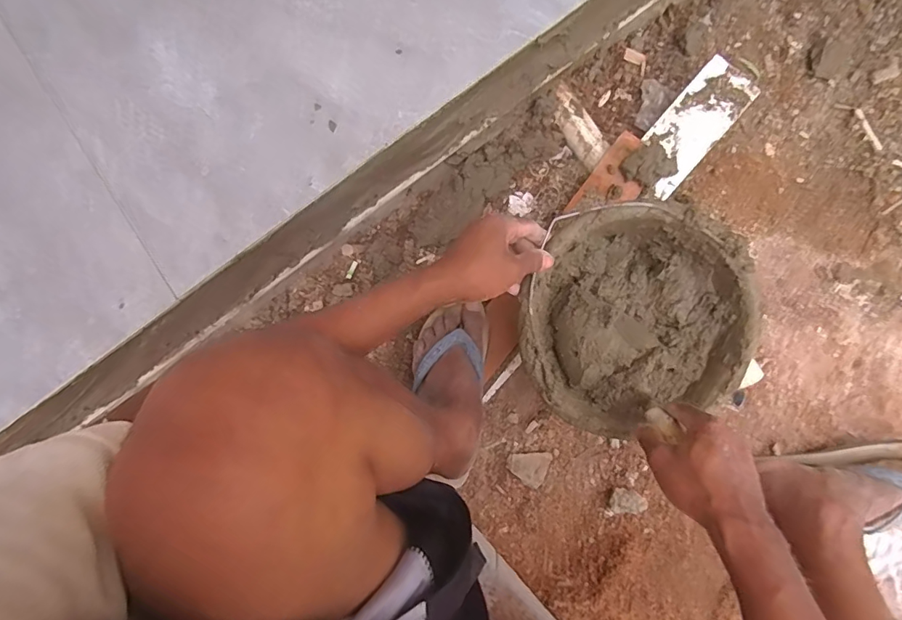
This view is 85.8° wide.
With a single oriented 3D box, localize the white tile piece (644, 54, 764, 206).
[{"bbox_3d":[0.324,-0.247,0.655,0.079,0.012,0.188,41,94,8],"label":"white tile piece"}]

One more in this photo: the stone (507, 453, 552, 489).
[{"bbox_3d":[0.107,0.212,0.666,0.054,0.007,0.049,28,80,7],"label":"stone"}]

